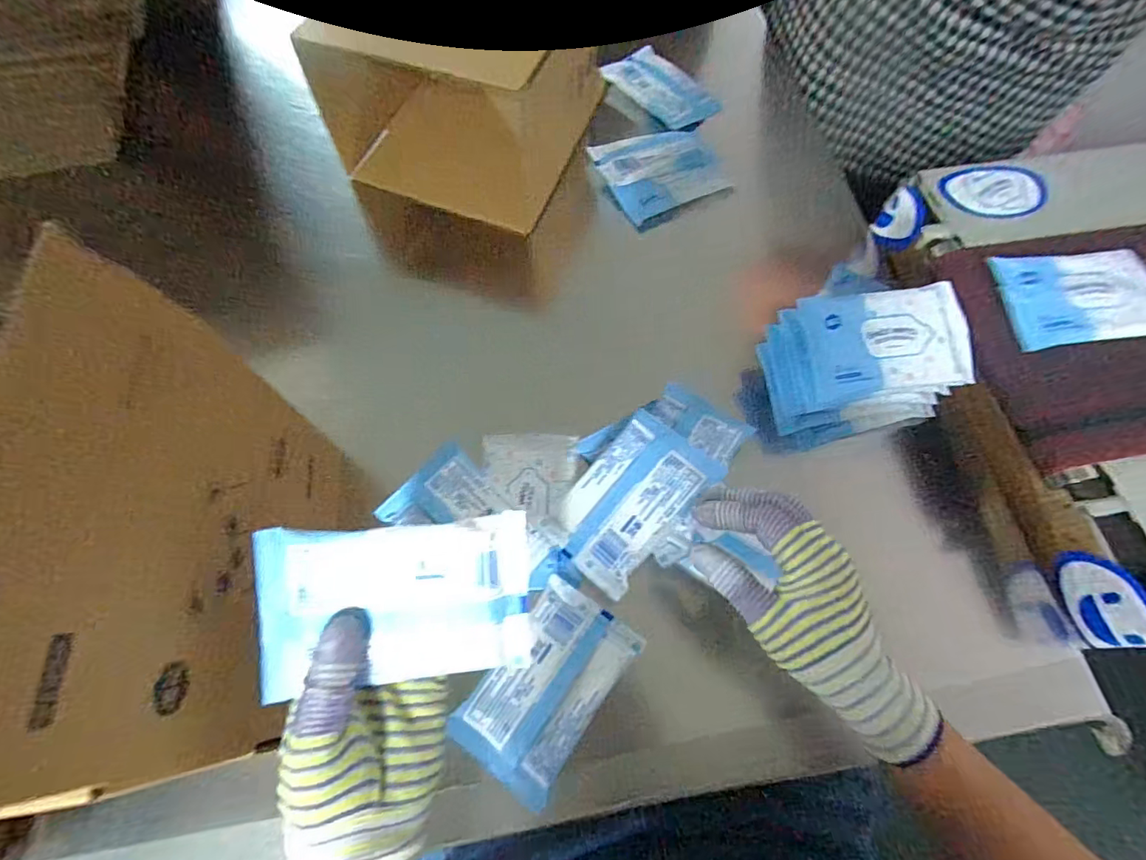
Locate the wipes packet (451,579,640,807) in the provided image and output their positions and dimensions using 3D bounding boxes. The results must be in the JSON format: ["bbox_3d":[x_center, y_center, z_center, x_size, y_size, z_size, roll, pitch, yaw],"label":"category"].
[{"bbox_3d":[-0.018,0.185,0.378,0.079,0.012,0.132,35,71,13],"label":"wipes packet"}]

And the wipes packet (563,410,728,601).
[{"bbox_3d":[0.047,0.053,0.411,0.082,0.032,0.135,38,72,14],"label":"wipes packet"}]

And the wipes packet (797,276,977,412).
[{"bbox_3d":[0.253,-0.071,0.419,0.126,0.020,0.086,-6,84,-4],"label":"wipes packet"}]

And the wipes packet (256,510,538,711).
[{"bbox_3d":[-0.090,0.090,0.274,0.133,0.007,0.084,-2,97,-11],"label":"wipes packet"}]

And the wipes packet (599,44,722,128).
[{"bbox_3d":[0.111,-0.434,0.662,0.081,0.022,0.135,-37,73,-15],"label":"wipes packet"}]

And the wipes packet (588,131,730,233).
[{"bbox_3d":[0.097,-0.300,0.591,0.133,0.023,0.120,-27,70,-11],"label":"wipes packet"}]

